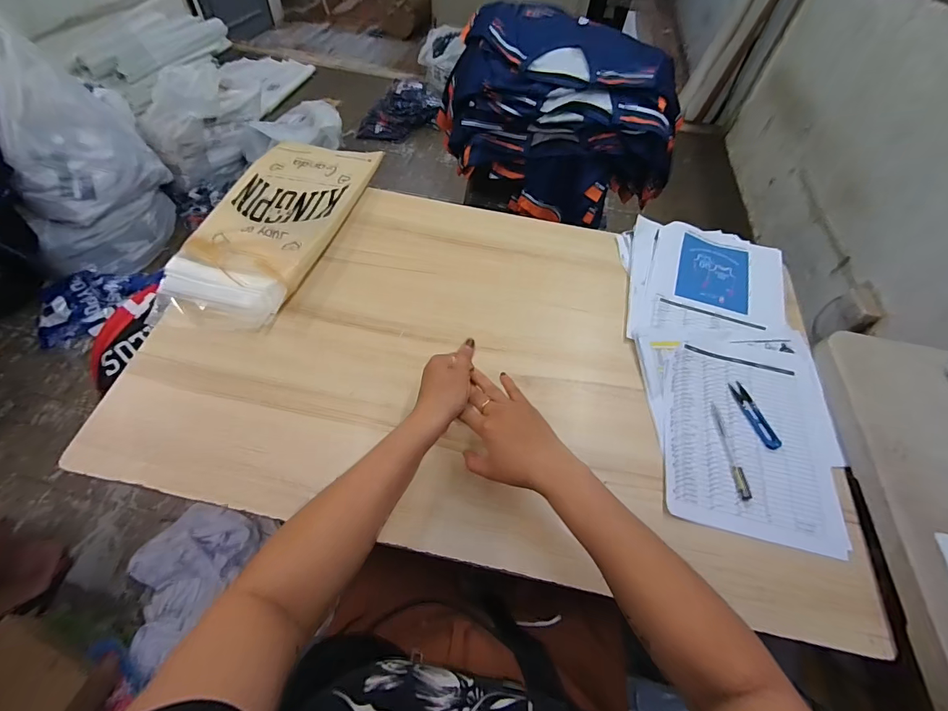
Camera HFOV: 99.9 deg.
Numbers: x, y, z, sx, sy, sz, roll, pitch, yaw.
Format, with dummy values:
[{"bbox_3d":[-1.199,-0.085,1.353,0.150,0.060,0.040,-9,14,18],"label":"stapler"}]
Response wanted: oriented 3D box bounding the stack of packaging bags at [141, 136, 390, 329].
[{"bbox_3d":[-0.348,-0.232,0.705,0.218,0.054,0.450,13,58,6],"label":"stack of packaging bags"}]

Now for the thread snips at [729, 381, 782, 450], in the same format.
[{"bbox_3d":[0.400,0.085,0.569,0.025,0.005,0.100,-12,59,-10],"label":"thread snips"}]

